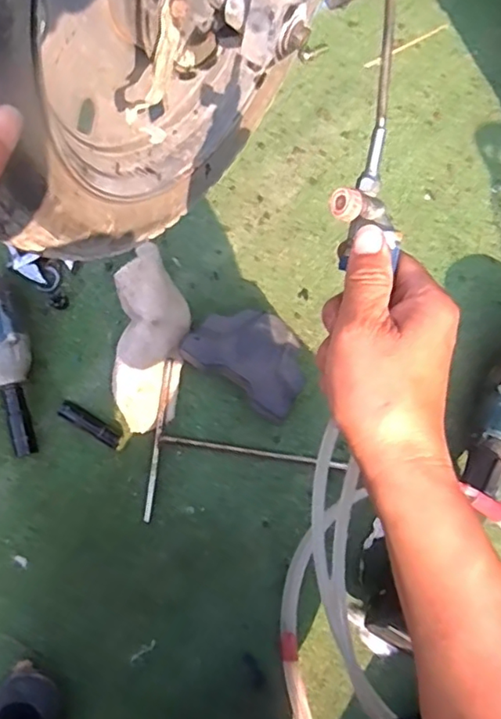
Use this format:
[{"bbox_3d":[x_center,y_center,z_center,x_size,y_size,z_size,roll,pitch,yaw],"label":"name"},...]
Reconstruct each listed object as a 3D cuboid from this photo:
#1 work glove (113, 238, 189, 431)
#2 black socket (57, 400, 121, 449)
[{"bbox_3d":[-0.111,-0.013,0.637,0.078,0.045,0.187,5,104,2],"label":"work glove"},{"bbox_3d":[-0.179,0.074,0.637,0.074,0.026,0.019,31,79,8],"label":"black socket"}]

